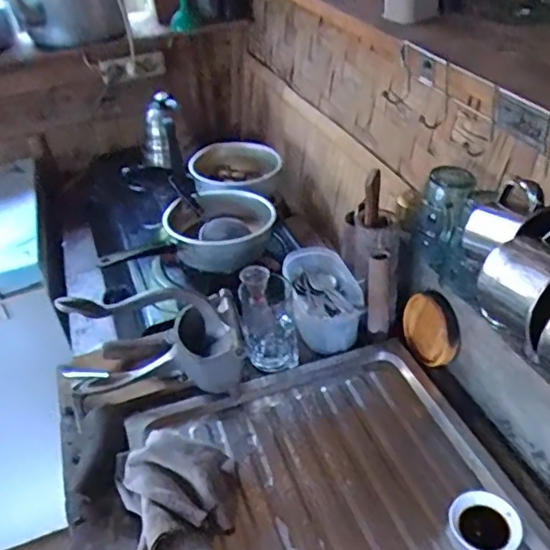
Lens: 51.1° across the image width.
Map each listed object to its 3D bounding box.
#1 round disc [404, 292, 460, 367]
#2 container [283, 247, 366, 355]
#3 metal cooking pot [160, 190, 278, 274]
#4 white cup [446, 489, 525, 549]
[{"bbox_3d":[0.218,0.072,0.804,0.016,0.102,0.104,-1,37,-28],"label":"round disc"},{"bbox_3d":[0.071,0.033,0.882,0.099,0.084,0.191,-9,38,-4],"label":"container"},{"bbox_3d":[-0.100,-0.082,1.045,0.184,0.076,0.180,-16,39,-13],"label":"metal cooking pot"},{"bbox_3d":[0.223,0.274,0.614,0.073,0.034,0.075,-4,38,3],"label":"white cup"}]

